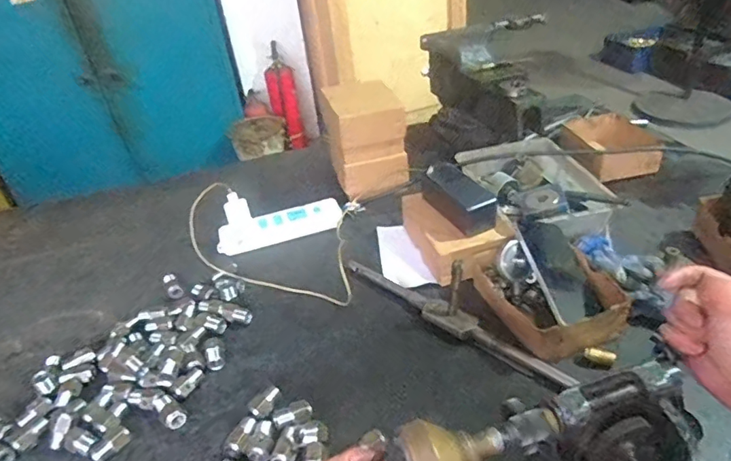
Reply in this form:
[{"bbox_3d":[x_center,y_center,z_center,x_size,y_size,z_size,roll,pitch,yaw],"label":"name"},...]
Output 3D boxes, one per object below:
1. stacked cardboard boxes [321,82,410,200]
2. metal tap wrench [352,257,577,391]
[{"bbox_3d":[0.005,-0.159,0.930,0.128,0.191,0.106,-11,34,-5],"label":"stacked cardboard boxes"},{"bbox_3d":[0.104,0.085,0.664,0.370,0.084,0.050,22,44,35],"label":"metal tap wrench"}]

